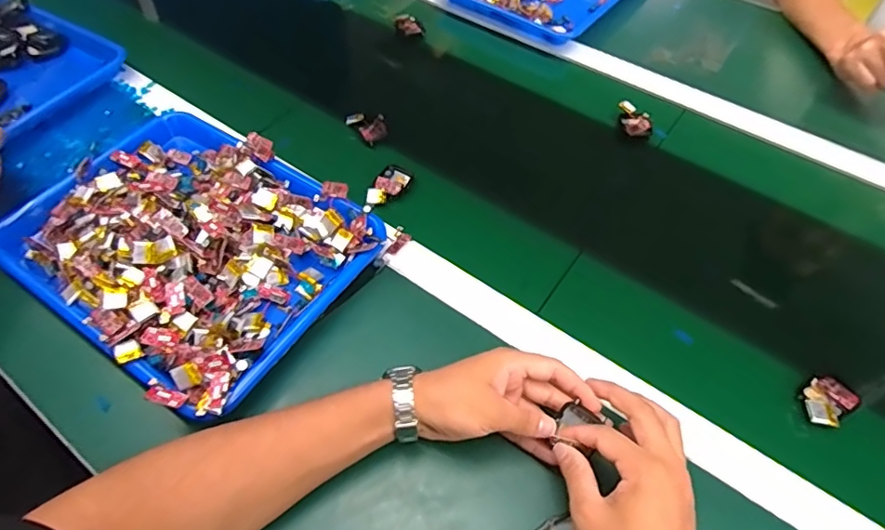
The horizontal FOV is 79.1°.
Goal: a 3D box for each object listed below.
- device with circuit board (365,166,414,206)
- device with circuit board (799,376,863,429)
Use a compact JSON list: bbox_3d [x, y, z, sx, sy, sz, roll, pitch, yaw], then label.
[{"bbox_3d":[-0.063,-0.088,0.608,0.034,0.011,0.060,26,59,17],"label":"device with circuit board"},{"bbox_3d":[0.336,0.120,0.469,0.057,0.017,0.036,-30,60,-20],"label":"device with circuit board"}]

